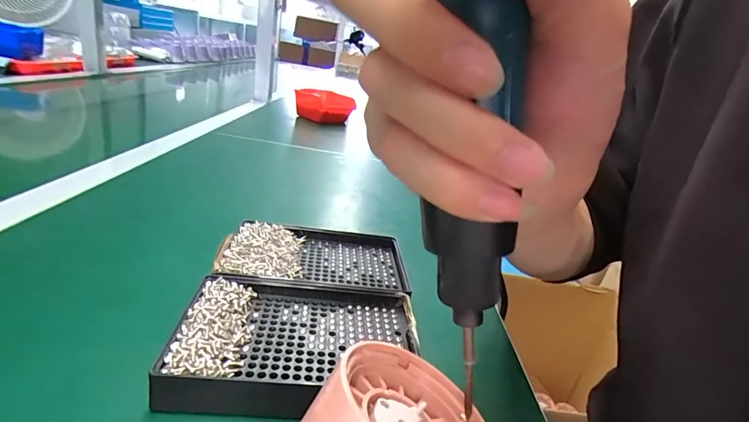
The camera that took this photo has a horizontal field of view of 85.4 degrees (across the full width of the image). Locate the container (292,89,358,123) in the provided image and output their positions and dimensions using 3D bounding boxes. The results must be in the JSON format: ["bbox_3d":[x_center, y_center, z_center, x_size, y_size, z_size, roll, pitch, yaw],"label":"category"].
[{"bbox_3d":[-0.121,-0.243,0.963,0.132,0.069,0.132,5,22,-14],"label":"container"}]

